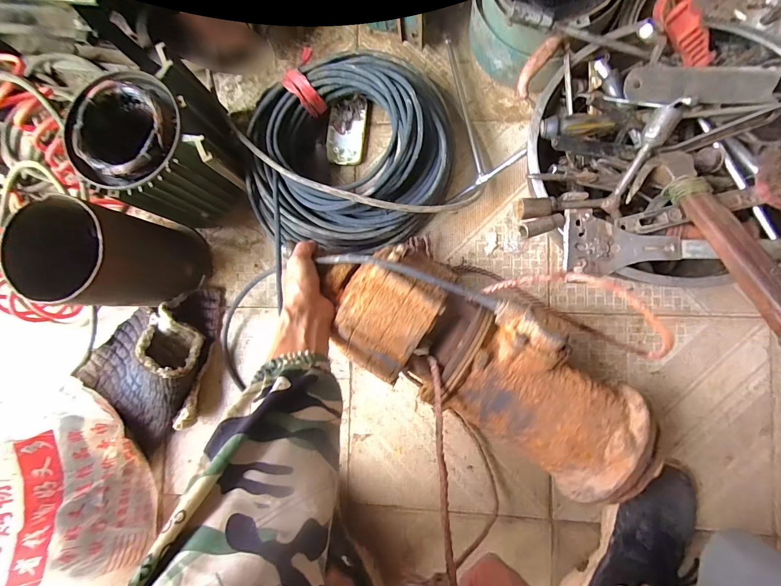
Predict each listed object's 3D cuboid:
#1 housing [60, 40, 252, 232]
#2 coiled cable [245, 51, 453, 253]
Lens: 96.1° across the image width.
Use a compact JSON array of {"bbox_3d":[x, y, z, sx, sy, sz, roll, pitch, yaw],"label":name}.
[{"bbox_3d":[-0.297,-0.199,0.486,0.167,0.147,0.161,-25,85,4],"label":"housing"},{"bbox_3d":[-0.058,-0.205,0.507,0.286,0.114,0.256,-5,87,5],"label":"coiled cable"}]

